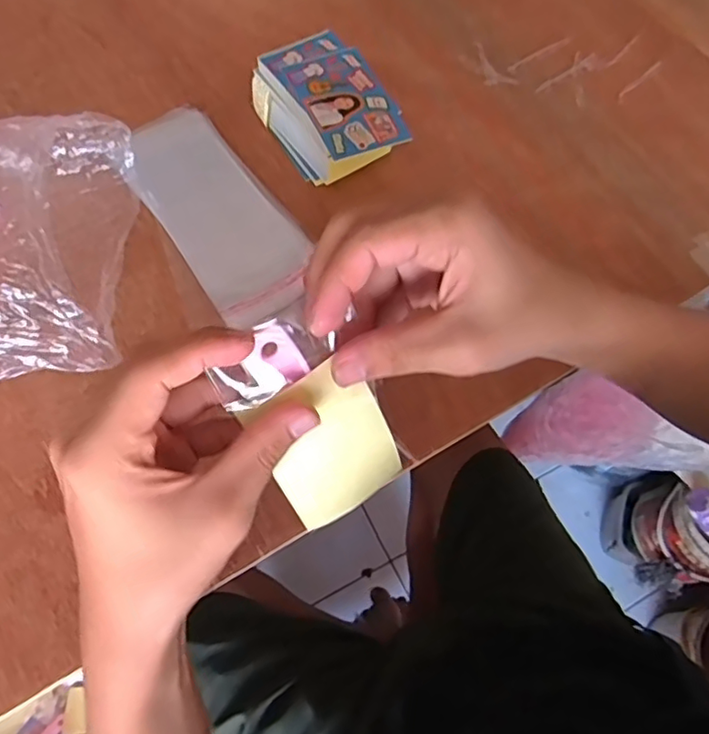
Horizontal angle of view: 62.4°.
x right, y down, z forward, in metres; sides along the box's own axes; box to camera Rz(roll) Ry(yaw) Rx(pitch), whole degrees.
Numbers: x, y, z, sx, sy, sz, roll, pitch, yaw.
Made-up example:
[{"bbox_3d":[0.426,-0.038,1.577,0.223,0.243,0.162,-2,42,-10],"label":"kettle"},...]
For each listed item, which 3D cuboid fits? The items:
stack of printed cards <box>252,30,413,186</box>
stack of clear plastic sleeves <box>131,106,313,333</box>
[{"bbox_3d":[-0.017,-0.184,0.437,0.070,0.058,0.117,-30,70,-15],"label":"stack of printed cards"},{"bbox_3d":[-0.099,-0.114,0.423,0.079,0.011,0.189,-32,70,-15],"label":"stack of clear plastic sleeves"}]

